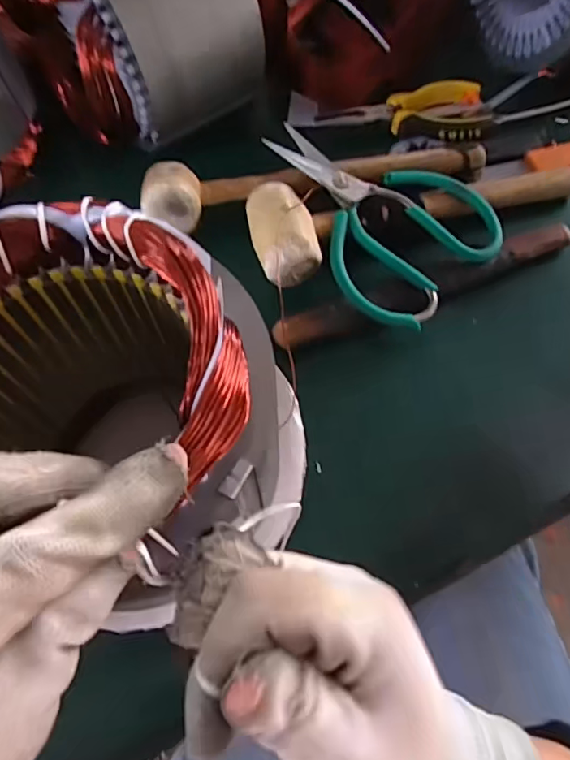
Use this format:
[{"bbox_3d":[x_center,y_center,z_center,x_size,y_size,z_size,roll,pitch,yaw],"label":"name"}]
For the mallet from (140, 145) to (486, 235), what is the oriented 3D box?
[{"bbox_3d":[0.025,-0.157,0.409,0.262,0.043,0.051,-13,64,-5],"label":"mallet"}]

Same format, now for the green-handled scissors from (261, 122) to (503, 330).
[{"bbox_3d":[0.060,-0.126,0.382,0.174,0.022,0.124,41,72,19],"label":"green-handled scissors"}]

